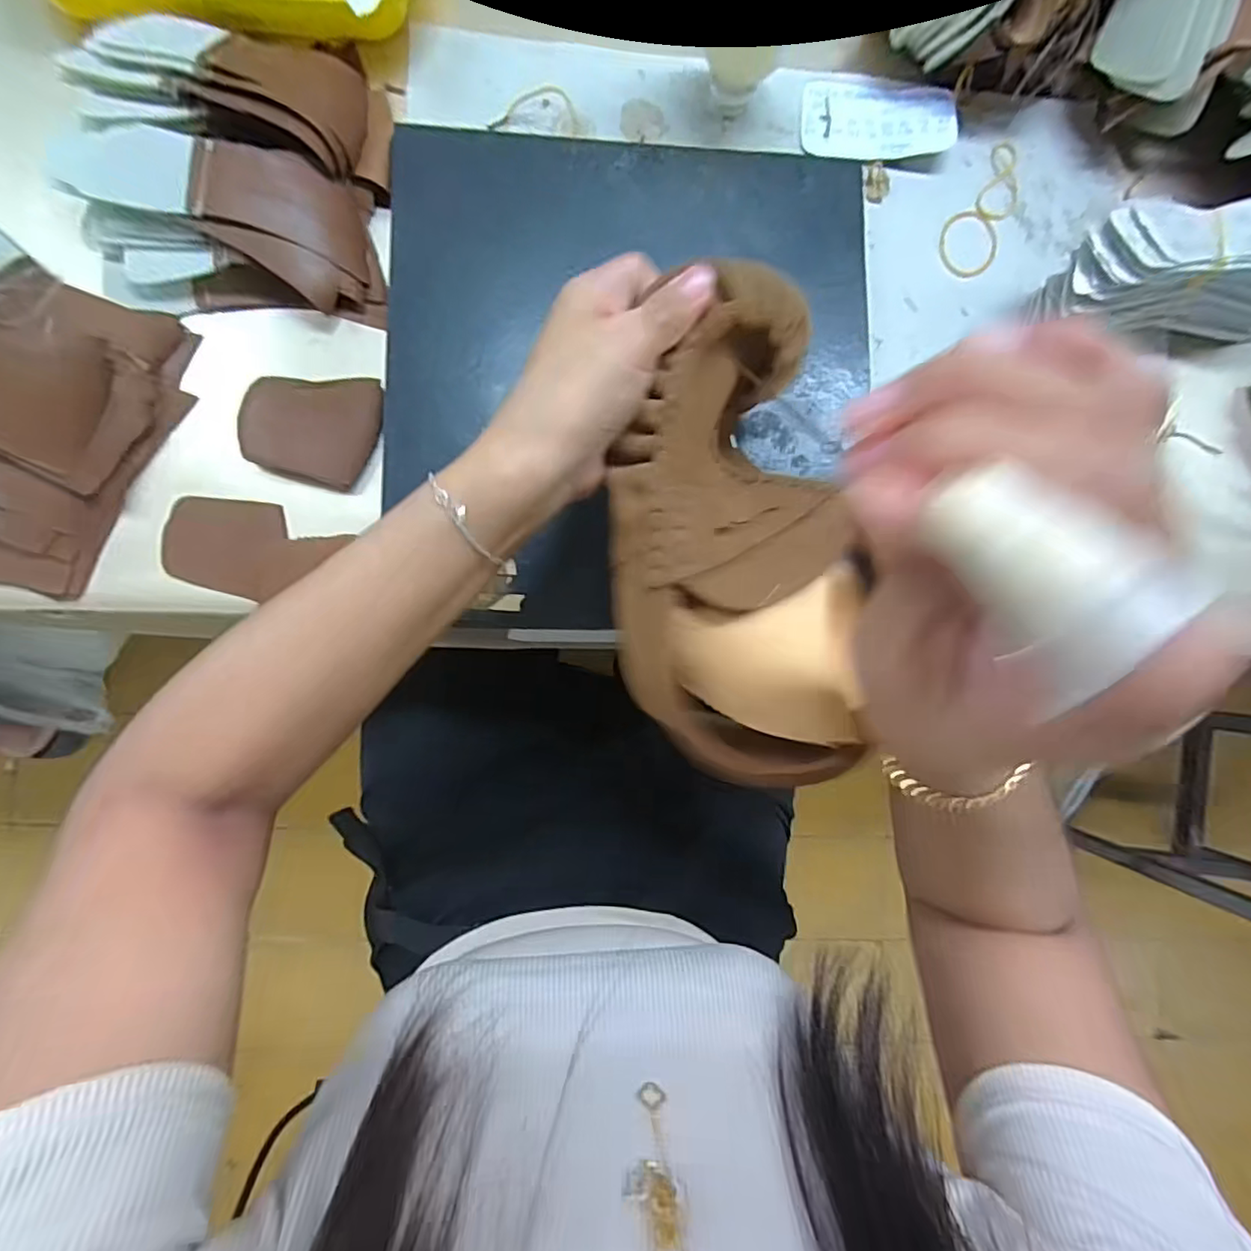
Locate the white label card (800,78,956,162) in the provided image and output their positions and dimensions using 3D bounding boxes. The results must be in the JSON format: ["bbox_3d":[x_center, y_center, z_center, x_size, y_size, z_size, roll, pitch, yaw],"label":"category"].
[{"bbox_3d":[0.174,-0.349,0.404,0.104,0.007,0.053,4,92,1],"label":"white label card"}]

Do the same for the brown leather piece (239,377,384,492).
[{"bbox_3d":[-0.199,-0.124,0.370,0.087,0.013,0.066,8,88,-4],"label":"brown leather piece"}]

